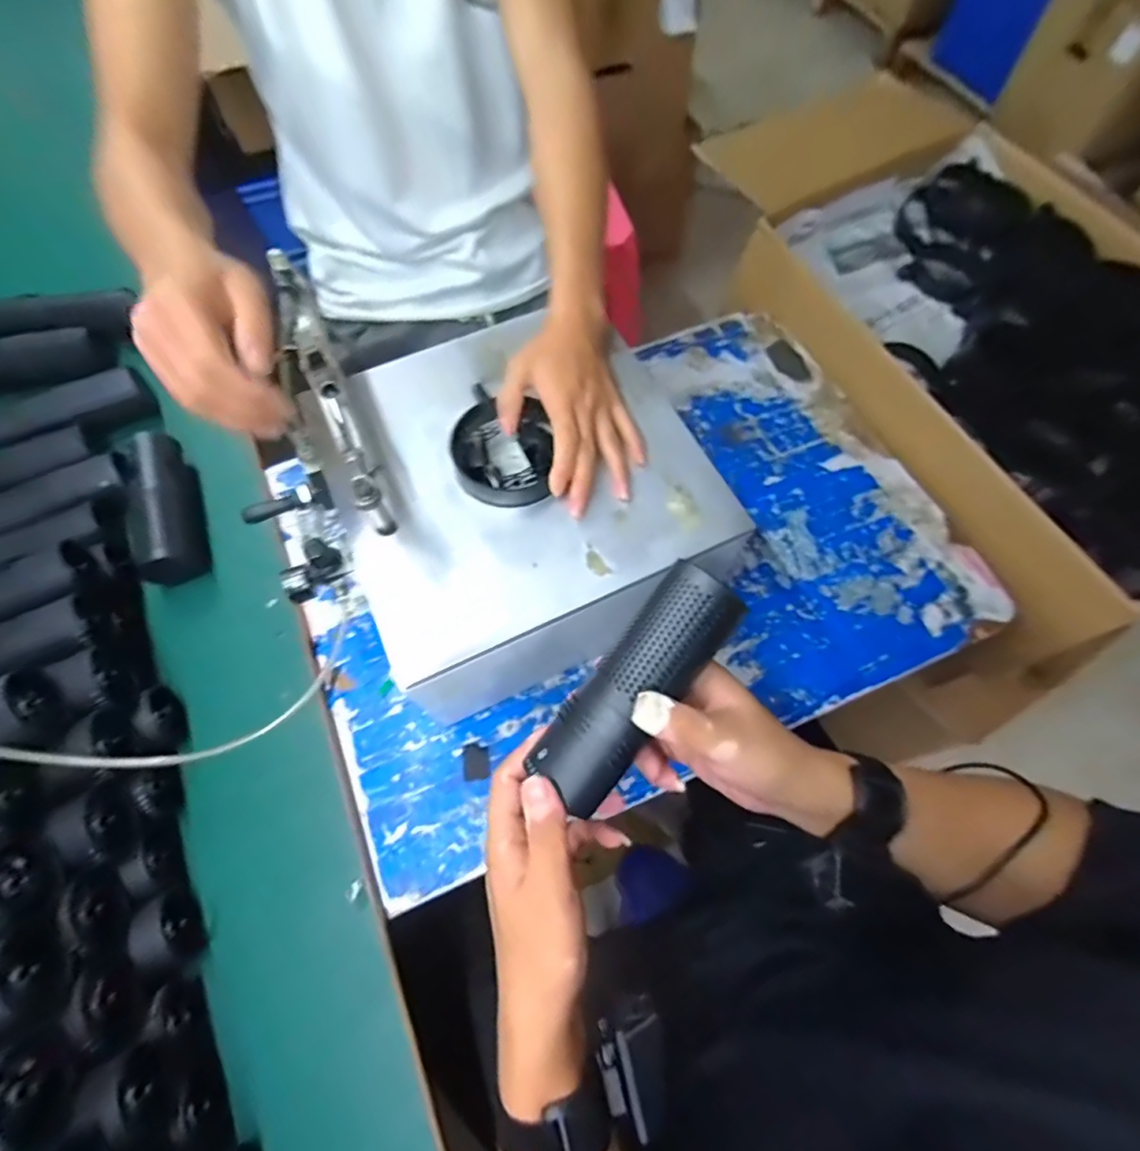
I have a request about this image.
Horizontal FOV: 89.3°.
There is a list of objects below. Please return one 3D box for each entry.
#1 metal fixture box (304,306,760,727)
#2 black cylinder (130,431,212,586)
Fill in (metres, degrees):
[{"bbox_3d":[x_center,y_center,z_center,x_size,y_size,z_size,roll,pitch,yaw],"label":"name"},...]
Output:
[{"bbox_3d":[-0.057,-0.064,0.556,0.316,0.170,0.296,-23,67,-10],"label":"metal fixture box"},{"bbox_3d":[-0.431,-0.073,0.619,0.059,0.051,0.177,-20,67,-9],"label":"black cylinder"}]

